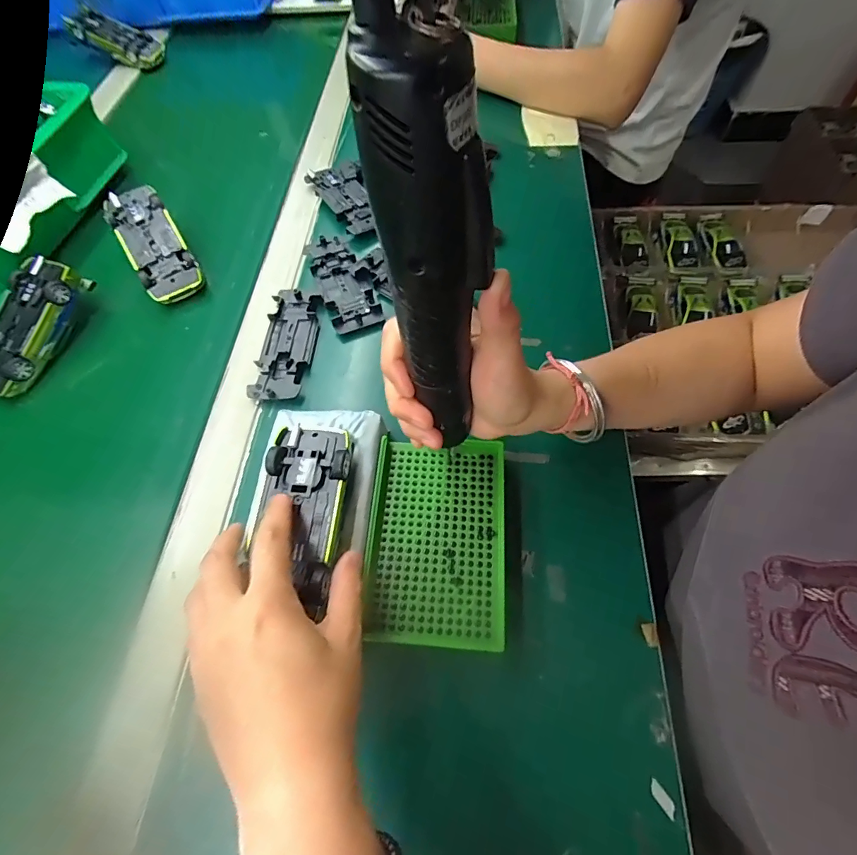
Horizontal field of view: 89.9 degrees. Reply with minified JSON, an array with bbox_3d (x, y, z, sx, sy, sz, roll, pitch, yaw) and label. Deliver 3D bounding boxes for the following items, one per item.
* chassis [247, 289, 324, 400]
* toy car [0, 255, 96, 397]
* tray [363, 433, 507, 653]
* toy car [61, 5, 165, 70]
[{"bbox_3d":[-0.128,-0.077,0.392,0.045,0.012,0.121,2,62,5],"label":"chassis"},{"bbox_3d":[-0.371,-0.092,0.401,0.053,0.031,0.131,18,79,10],"label":"toy car"},{"bbox_3d":[0.006,0.074,0.299,0.091,0.025,0.137,3,63,3],"label":"tray"},{"bbox_3d":[-0.485,-0.607,0.670,0.127,0.028,0.065,18,63,-11],"label":"toy car"}]

